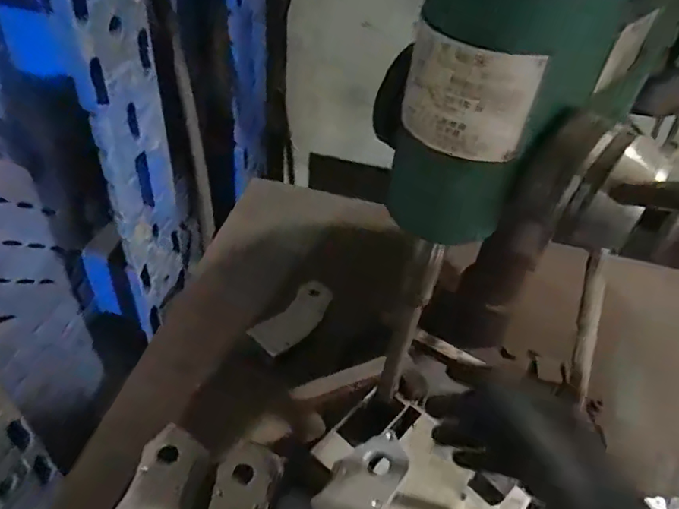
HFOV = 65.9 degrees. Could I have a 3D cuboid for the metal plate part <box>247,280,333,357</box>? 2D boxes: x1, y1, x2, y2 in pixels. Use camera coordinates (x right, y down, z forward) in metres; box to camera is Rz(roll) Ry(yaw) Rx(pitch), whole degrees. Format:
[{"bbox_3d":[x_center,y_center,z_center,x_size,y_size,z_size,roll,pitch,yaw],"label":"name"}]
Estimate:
[{"bbox_3d":[-0.065,0.095,0.799,0.061,0.006,0.148,36,50,18],"label":"metal plate part"}]

